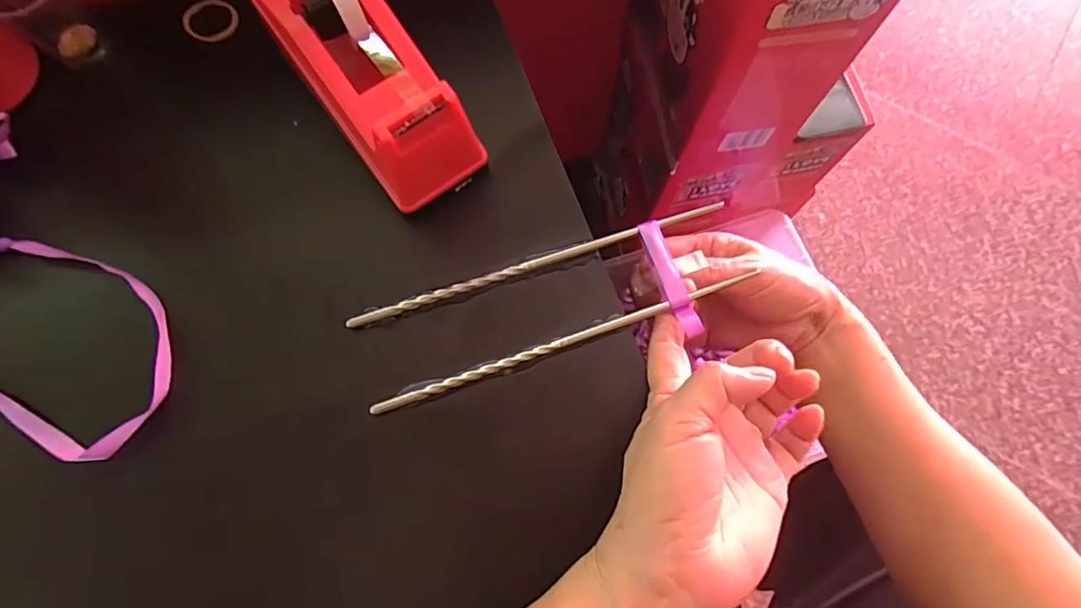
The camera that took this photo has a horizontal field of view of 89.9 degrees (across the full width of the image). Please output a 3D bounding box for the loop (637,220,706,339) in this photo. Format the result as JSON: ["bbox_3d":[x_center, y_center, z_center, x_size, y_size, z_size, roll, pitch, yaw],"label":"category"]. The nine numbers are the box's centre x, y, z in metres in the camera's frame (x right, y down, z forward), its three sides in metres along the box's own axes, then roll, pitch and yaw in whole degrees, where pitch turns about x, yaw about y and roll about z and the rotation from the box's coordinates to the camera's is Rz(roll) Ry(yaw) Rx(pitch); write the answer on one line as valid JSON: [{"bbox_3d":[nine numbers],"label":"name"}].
[{"bbox_3d":[0.072,-0.015,0.300,0.013,0.004,0.069,-19,76,-7],"label":"loop"}]

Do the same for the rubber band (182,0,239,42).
[{"bbox_3d":[-0.223,-0.192,0.365,0.033,0.006,0.039,-38,75,-13],"label":"rubber band"}]

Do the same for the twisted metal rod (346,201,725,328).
[{"bbox_3d":[-0.005,-0.022,0.308,0.208,0.011,0.009,-18,71,-8],"label":"twisted metal rod"}]

